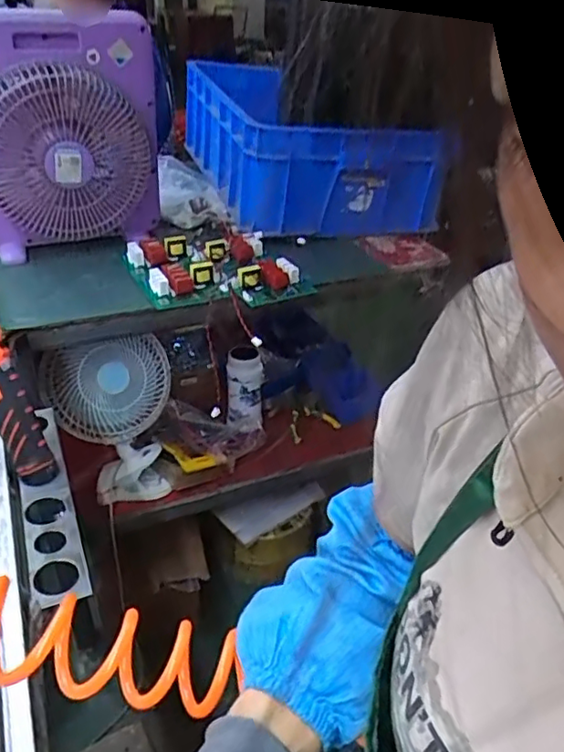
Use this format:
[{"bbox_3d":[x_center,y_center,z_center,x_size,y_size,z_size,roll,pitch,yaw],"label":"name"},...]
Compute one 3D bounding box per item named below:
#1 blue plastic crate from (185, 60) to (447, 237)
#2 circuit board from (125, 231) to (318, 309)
[{"bbox_3d":[0.043,-0.524,1.312,0.408,0.203,0.577,-7,36,-15],"label":"blue plastic crate"},{"bbox_3d":[-0.104,-0.178,0.991,0.282,0.043,0.191,-7,35,-15],"label":"circuit board"}]

